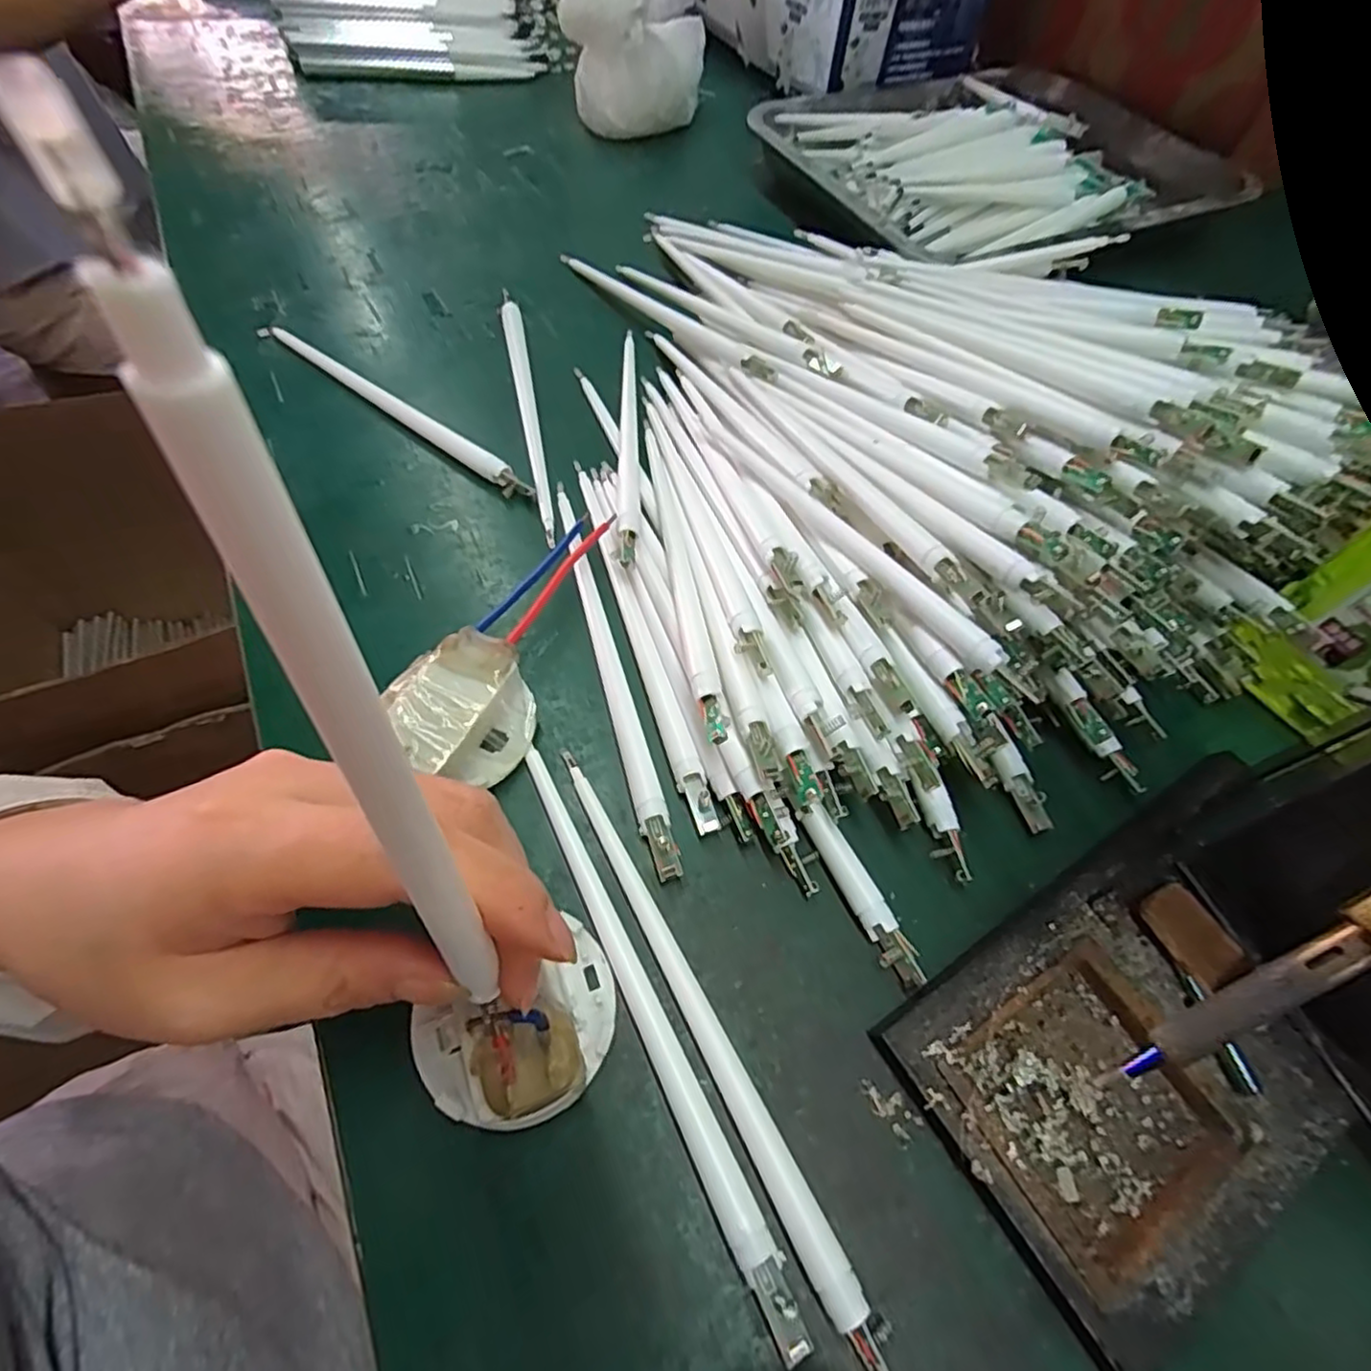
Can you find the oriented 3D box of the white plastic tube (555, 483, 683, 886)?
[{"bbox_3d":[-0.034,-0.016,0.282,0.011,0.017,0.199,-12,61,-12],"label":"white plastic tube"}]

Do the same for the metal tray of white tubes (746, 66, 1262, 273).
[{"bbox_3d":[0.246,-0.412,0.516,0.341,0.051,0.261,-26,65,-19],"label":"metal tray of white tubes"}]

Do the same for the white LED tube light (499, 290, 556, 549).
[{"bbox_3d":[-0.088,-0.152,0.366,0.012,0.008,0.197,-9,60,-10],"label":"white LED tube light"}]

